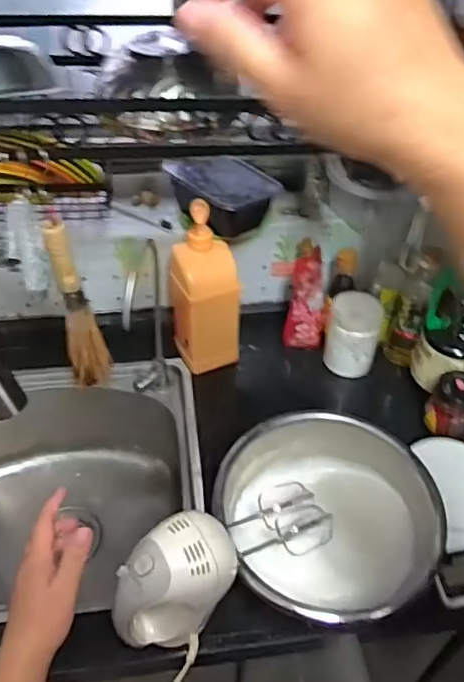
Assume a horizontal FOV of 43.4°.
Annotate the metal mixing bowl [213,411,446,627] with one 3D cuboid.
[{"bbox_3d":[0.115,0.227,0.735,0.260,0.106,0.214,1,46,-1],"label":"metal mixing bowl"}]

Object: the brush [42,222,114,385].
[{"bbox_3d":[-0.191,-0.041,0.731,0.048,0.229,0.049,-11,47,-13],"label":"brush"}]

